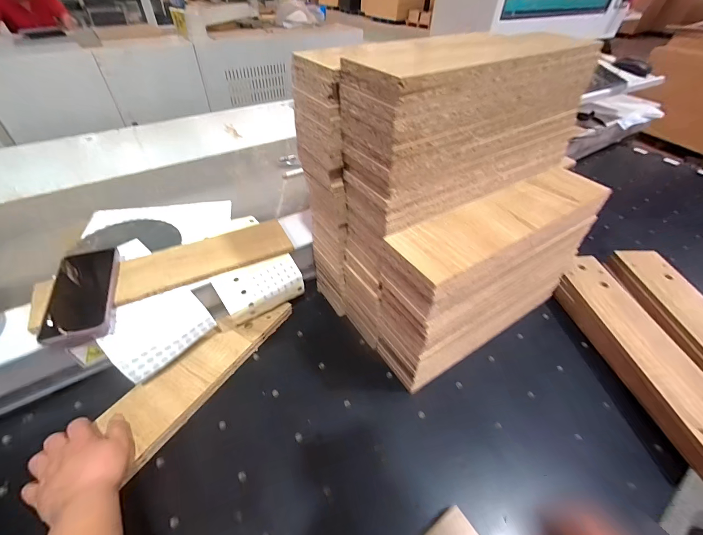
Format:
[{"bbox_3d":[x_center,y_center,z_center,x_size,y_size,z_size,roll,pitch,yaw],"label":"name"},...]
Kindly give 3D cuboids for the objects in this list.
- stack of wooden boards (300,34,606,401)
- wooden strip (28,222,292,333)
[{"bbox_3d":[0.163,-0.088,0.501,0.387,0.404,0.272,-22,49,-23],"label":"stack of wooden boards"},{"bbox_3d":[-0.284,-0.003,0.518,0.369,0.011,0.088,-20,51,-23],"label":"wooden strip"}]

